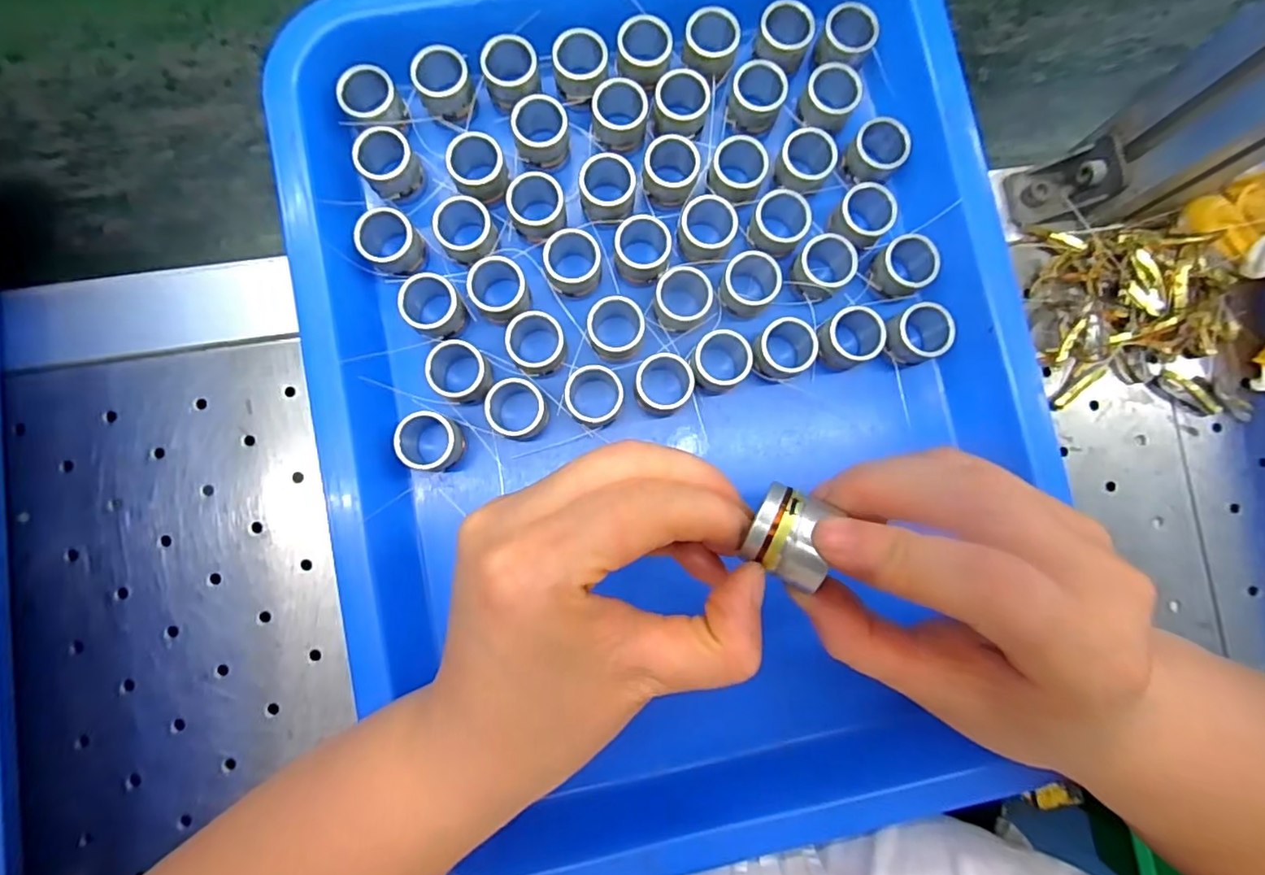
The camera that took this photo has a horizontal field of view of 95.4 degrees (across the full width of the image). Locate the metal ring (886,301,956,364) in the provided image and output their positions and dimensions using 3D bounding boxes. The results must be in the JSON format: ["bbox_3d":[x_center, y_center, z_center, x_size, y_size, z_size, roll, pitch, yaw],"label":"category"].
[{"bbox_3d":[0.129,-0.046,0.262,0.026,0.019,0.024,0,82,-2],"label":"metal ring"}]

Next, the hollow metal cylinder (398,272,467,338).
[{"bbox_3d":[-0.087,-0.057,0.254,0.024,0.020,0.025,0,82,-2],"label":"hollow metal cylinder"}]

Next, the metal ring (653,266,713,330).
[{"bbox_3d":[0.023,-0.062,0.255,0.025,0.017,0.023,0,82,-2],"label":"metal ring"}]

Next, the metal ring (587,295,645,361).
[{"bbox_3d":[-0.007,-0.047,0.254,0.024,0.016,0.025,0,82,-2],"label":"metal ring"}]

